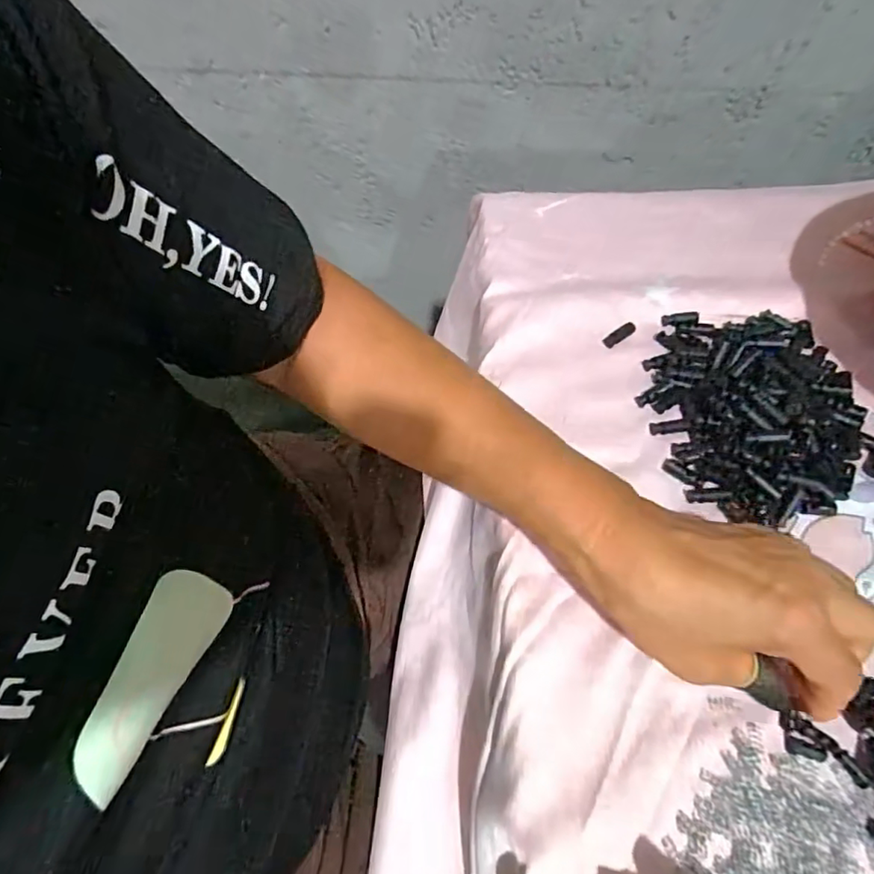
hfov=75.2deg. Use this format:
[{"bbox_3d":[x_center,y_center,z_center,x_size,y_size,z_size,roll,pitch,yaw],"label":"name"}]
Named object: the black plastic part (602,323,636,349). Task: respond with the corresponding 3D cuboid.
[{"bbox_3d":[0.133,-0.074,0.412,0.027,0.005,0.009,-33,64,-17],"label":"black plastic part"}]

